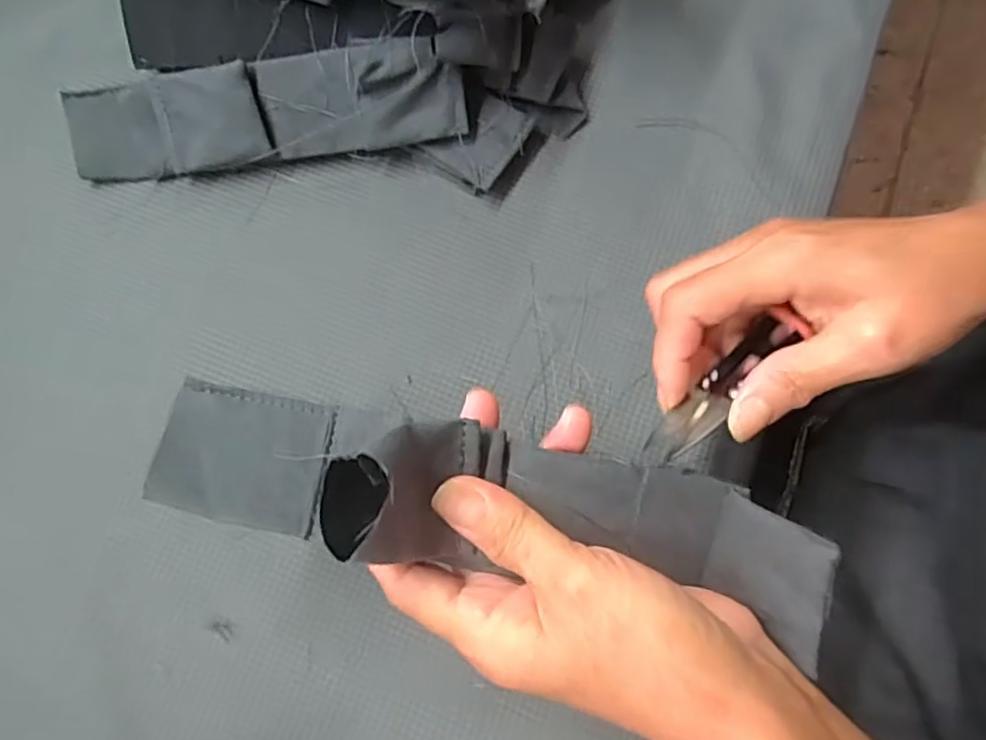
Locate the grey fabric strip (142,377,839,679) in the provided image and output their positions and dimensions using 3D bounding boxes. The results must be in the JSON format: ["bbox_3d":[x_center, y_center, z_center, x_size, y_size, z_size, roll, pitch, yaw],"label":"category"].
[{"bbox_3d":[-0.004,0.040,0.208,0.209,0.048,0.049,10,76,-1],"label":"grey fabric strip"}]

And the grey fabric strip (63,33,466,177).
[{"bbox_3d":[-0.115,-0.127,0.326,0.199,0.015,0.046,-5,113,5],"label":"grey fabric strip"}]

